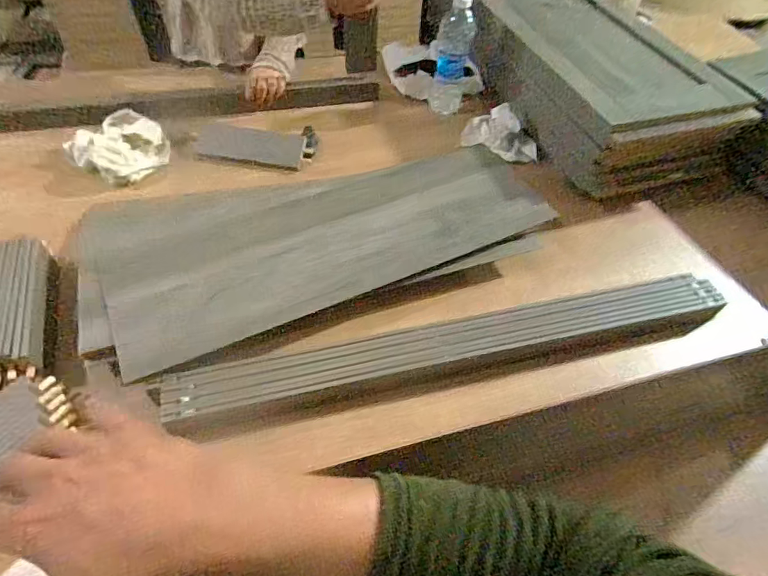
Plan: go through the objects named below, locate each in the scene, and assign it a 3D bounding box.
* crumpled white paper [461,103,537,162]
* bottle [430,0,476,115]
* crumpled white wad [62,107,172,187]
[{"bbox_3d":[0.236,-0.308,0.907,0.152,0.059,0.091,19,53,11],"label":"crumpled white paper"},{"bbox_3d":[0.140,-0.473,0.928,0.074,0.209,0.067,7,52,2],"label":"bottle"},{"bbox_3d":[-0.481,-0.261,0.839,0.171,0.044,0.151,31,56,19],"label":"crumpled white wad"}]

